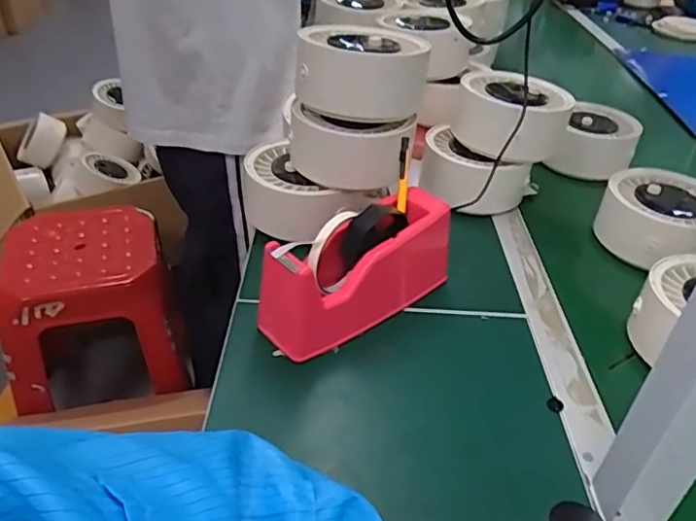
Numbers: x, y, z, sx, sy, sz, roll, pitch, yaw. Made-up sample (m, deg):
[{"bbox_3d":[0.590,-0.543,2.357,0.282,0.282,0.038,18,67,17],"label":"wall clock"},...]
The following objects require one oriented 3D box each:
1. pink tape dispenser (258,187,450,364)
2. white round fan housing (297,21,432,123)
[{"bbox_3d":[0.021,0.001,0.567,0.229,0.095,0.068,-26,45,-34],"label":"pink tape dispenser"},{"bbox_3d":[0.015,-0.203,0.621,0.133,0.077,0.110,0,36,-5],"label":"white round fan housing"}]

